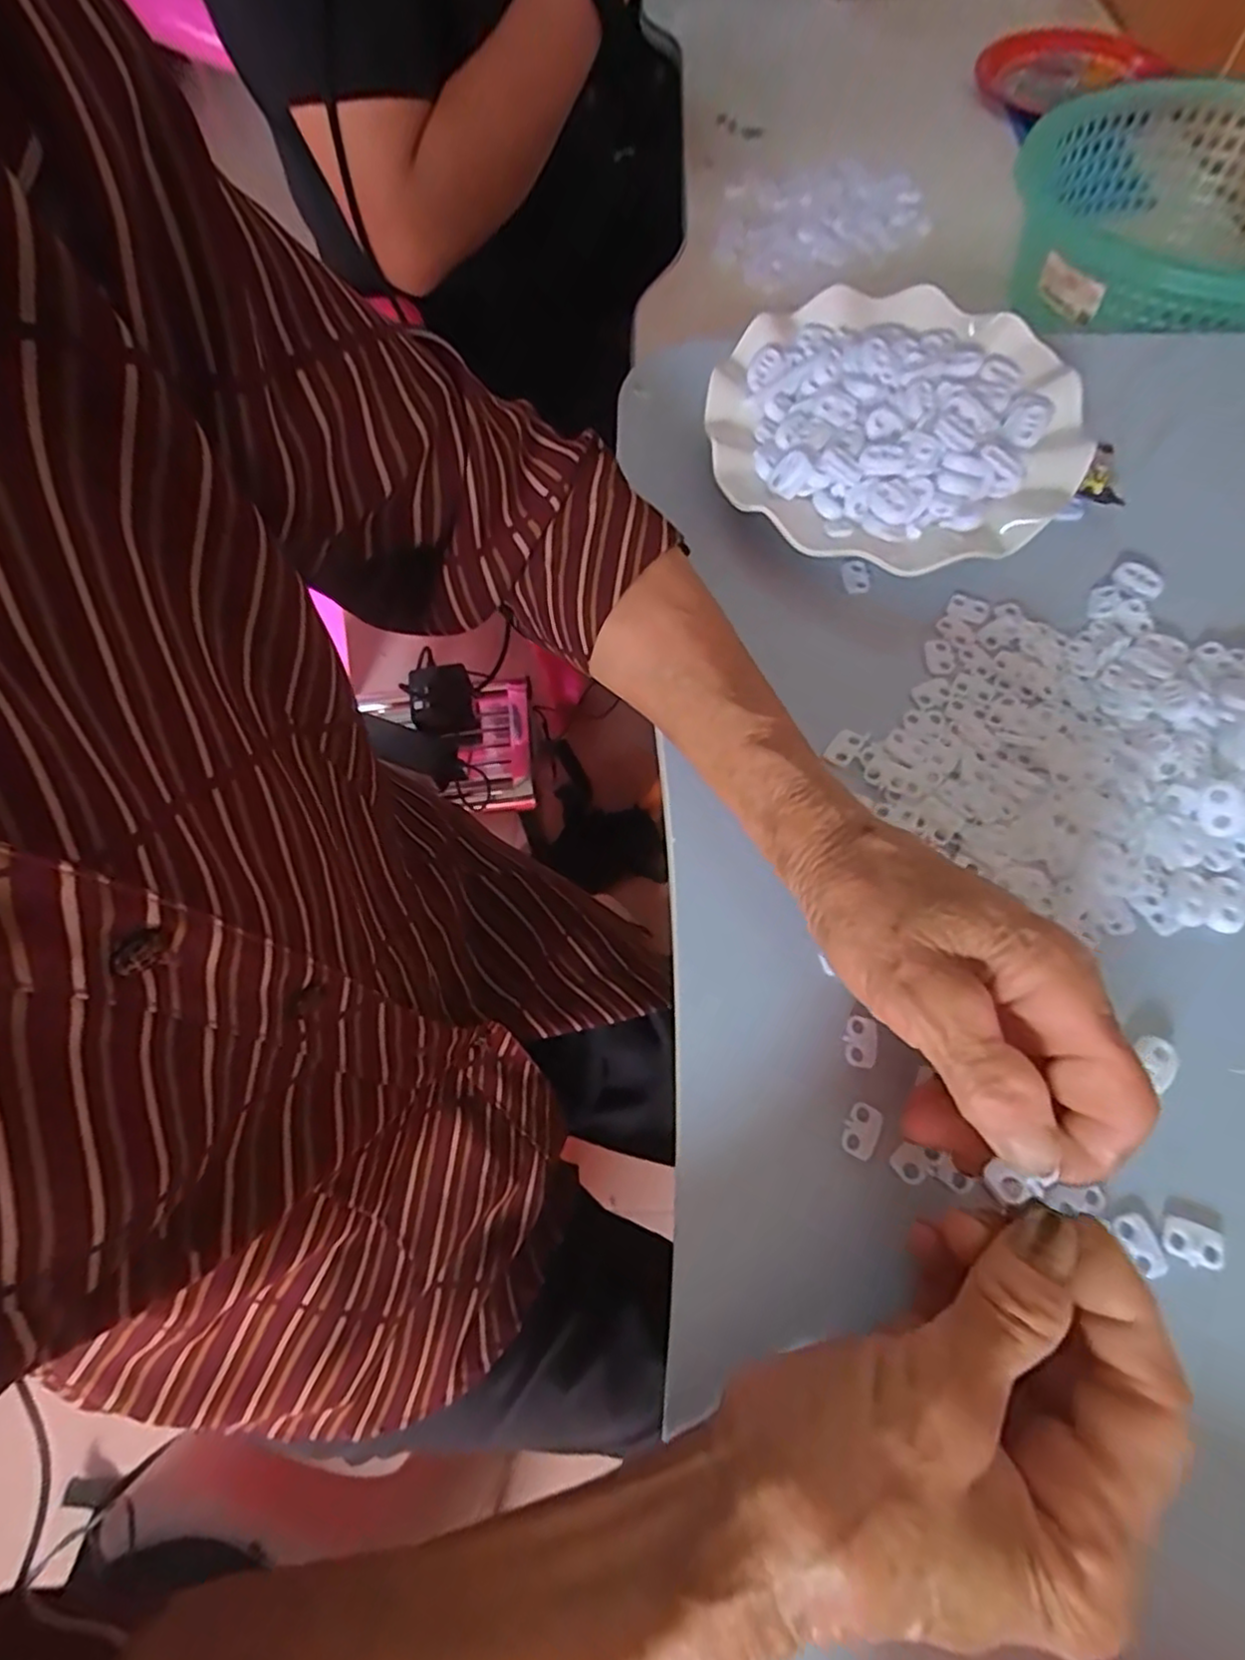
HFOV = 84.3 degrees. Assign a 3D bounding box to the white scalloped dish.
[{"bbox_3d":[0.133,-0.204,0.345,0.176,0.024,0.181,-1,67,2],"label":"white scalloped dish"}]

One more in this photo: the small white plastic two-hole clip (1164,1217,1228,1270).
[{"bbox_3d":[0.189,0.136,0.227,0.018,0.004,0.013,15,69,9],"label":"small white plastic two-hole clip"}]

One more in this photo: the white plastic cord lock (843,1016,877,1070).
[{"bbox_3d":[0.088,0.079,0.254,0.012,0.004,0.018,12,68,8],"label":"white plastic cord lock"}]

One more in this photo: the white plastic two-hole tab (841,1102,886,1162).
[{"bbox_3d":[0.085,0.107,0.244,0.012,0.004,0.018,26,71,13],"label":"white plastic two-hole tab"}]

